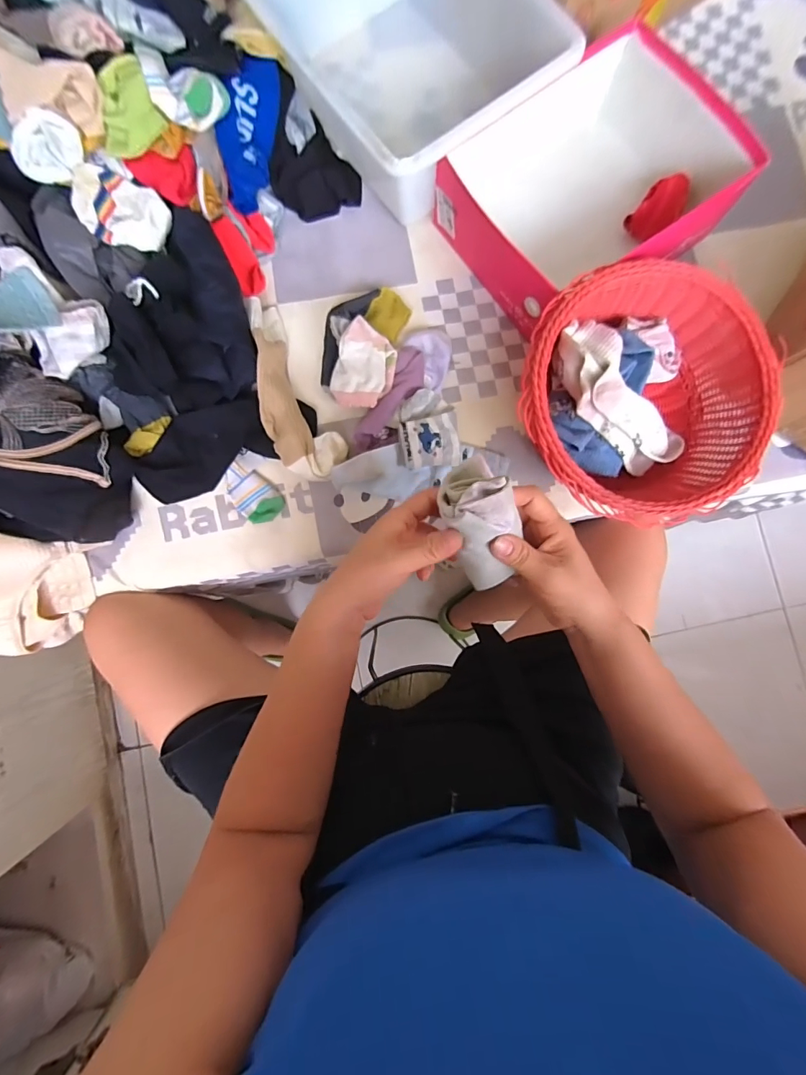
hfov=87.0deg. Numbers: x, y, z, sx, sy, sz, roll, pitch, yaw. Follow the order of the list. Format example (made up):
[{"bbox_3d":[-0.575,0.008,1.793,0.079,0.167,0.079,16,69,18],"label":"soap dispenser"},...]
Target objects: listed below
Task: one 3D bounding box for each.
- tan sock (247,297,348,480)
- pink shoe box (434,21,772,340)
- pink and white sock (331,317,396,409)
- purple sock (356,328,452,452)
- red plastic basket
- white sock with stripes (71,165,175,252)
[{"bbox_3d":[-0.149,-0.183,0.533,0.077,0.059,0.241,-27,85,-4],"label":"tan sock"},{"bbox_3d":[0.229,-0.438,0.546,0.322,0.121,0.254,-34,86,-5],"label":"pink shoe box"},{"bbox_3d":[-0.046,-0.211,0.523,0.068,0.021,0.101,18,84,1],"label":"pink and white sock"},{"bbox_3d":[-0.013,-0.169,0.537,0.047,0.014,0.147,28,84,2],"label":"purple sock"},{"bbox_3d":[0.271,-0.158,0.507,0.266,0.113,0.269,0,84,-1],"label":"red plastic basket"},{"bbox_3d":[-0.314,-0.368,0.471,0.087,0.029,0.076,14,84,0],"label":"white sock with stripes"}]

